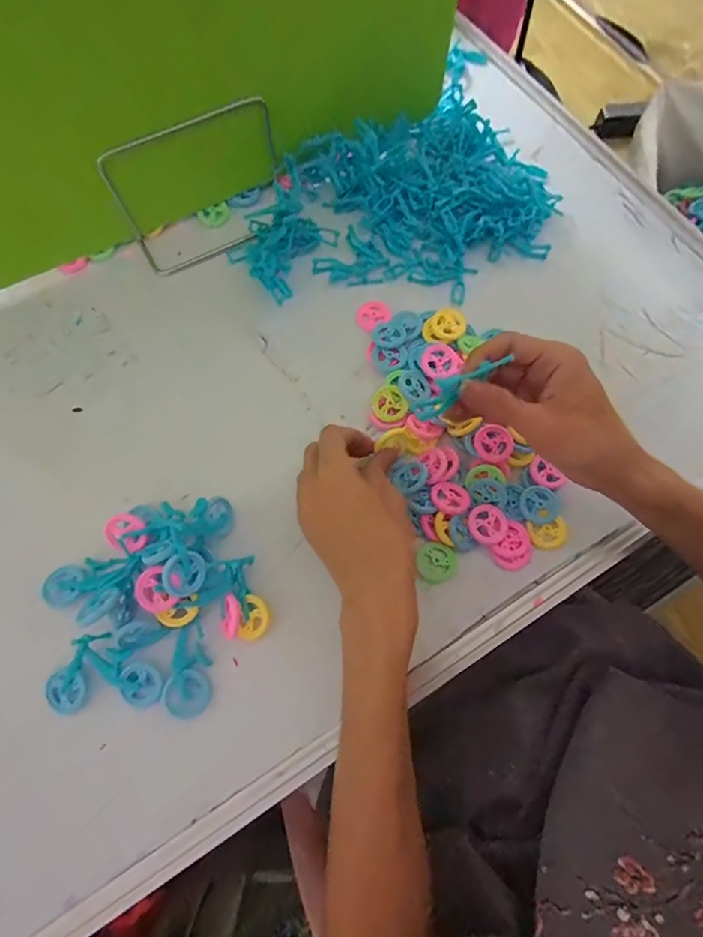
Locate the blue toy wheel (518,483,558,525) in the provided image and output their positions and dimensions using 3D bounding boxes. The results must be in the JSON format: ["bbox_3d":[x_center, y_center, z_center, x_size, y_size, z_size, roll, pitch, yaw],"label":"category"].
[{"bbox_3d":[0.143,0.028,0.354,0.031,0.008,0.029,0,70,0],"label":"blue toy wheel"}]

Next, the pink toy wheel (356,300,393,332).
[{"bbox_3d":[0.021,-0.137,0.416,0.032,0.009,0.029,-31,72,-11],"label":"pink toy wheel"}]

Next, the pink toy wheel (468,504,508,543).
[{"bbox_3d":[0.102,0.041,0.345,0.030,0.009,0.029,0,70,0],"label":"pink toy wheel"}]

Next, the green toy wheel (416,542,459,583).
[{"bbox_3d":[0.062,0.069,0.341,0.029,0.009,0.029,0,70,0],"label":"green toy wheel"}]

